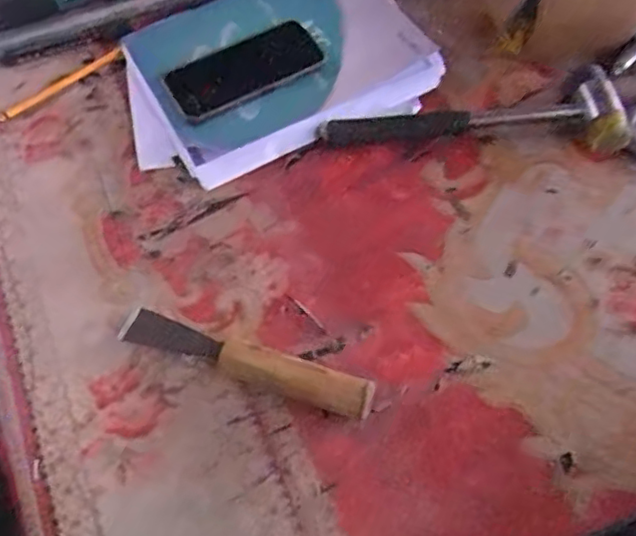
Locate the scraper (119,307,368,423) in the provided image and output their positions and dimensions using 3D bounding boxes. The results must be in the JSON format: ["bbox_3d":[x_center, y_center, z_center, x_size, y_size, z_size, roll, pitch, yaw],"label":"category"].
[{"bbox_3d":[-0.060,0.075,0.515,0.211,0.020,0.031,16,61,12],"label":"scraper"}]

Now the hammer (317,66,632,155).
[{"bbox_3d":[0.153,-0.162,0.651,0.298,0.040,0.087,2,59,4],"label":"hammer"}]

